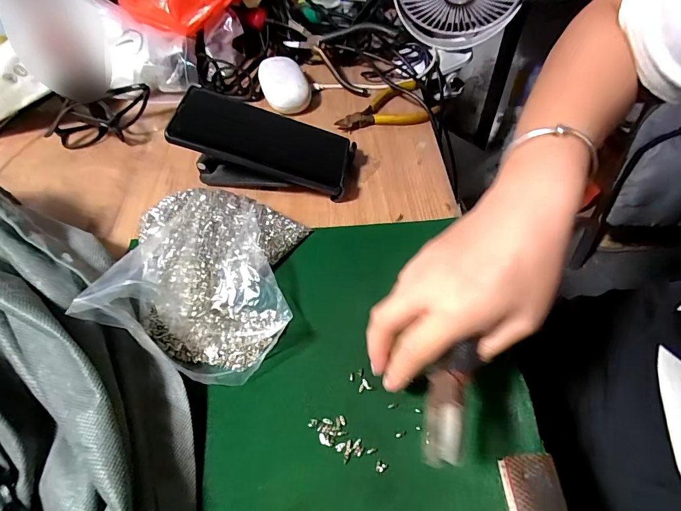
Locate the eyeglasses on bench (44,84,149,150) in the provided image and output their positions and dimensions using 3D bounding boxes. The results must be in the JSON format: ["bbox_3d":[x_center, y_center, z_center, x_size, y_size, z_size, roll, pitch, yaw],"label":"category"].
[{"bbox_3d":[-0.284,-0.157,0.458,0.135,0.050,0.075,-11,52,12],"label":"eyeglasses on bench"}]

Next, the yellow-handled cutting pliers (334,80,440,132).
[{"bbox_3d":[0.050,-0.174,0.467,0.114,0.013,0.074,-19,55,-10],"label":"yellow-handled cutting pliers"}]

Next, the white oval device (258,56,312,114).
[{"bbox_3d":[-0.070,-0.209,0.480,0.050,0.027,0.083,-17,54,-9],"label":"white oval device"}]

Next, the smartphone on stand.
[{"bbox_3d":[-0.068,-0.105,0.383,0.157,0.075,0.075,2,54,5],"label":"smartphone on stand"}]

